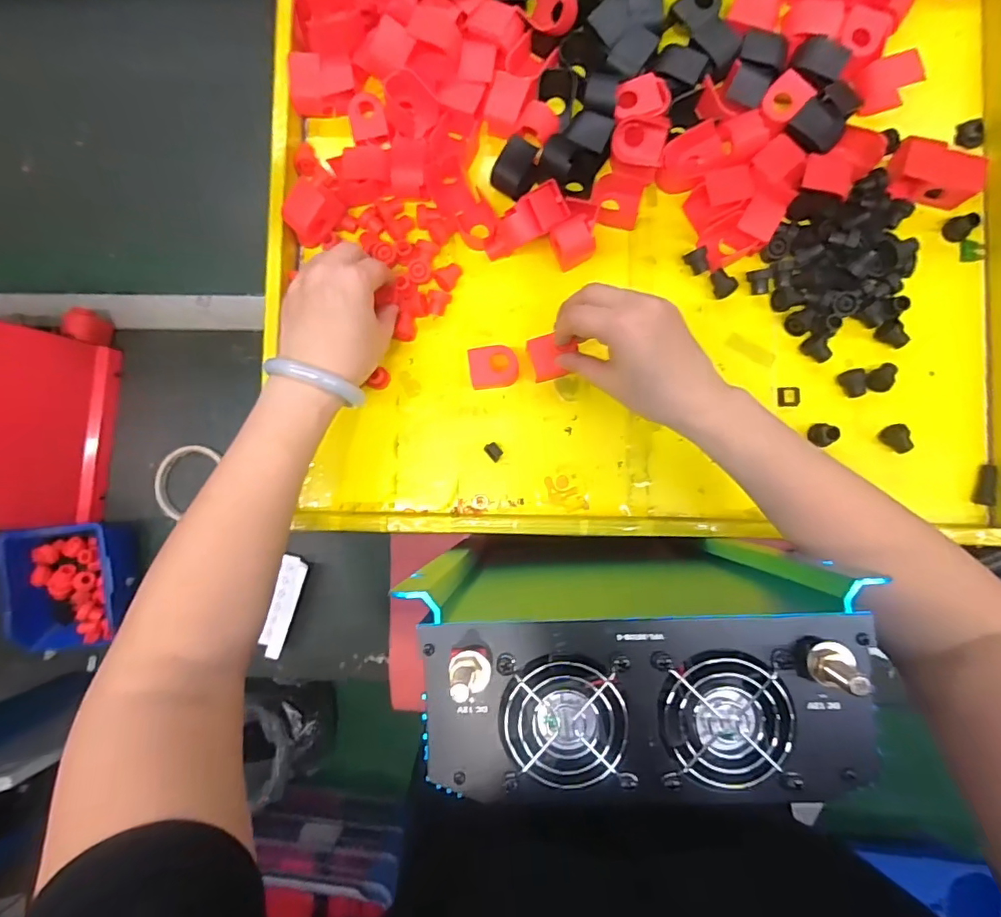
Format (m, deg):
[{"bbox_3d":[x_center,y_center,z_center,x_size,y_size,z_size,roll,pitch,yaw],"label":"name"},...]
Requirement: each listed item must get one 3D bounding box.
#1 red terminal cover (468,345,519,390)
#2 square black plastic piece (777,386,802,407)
[{"bbox_3d":[-0.005,-0.079,0.456,0.041,0.030,0.034,-6,88,2],"label":"red terminal cover"},{"bbox_3d":[0.250,-0.054,0.447,0.020,0.006,0.017,-5,88,2],"label":"square black plastic piece"}]

